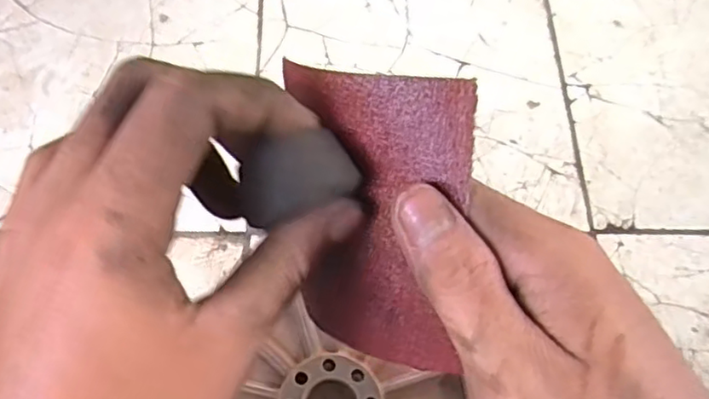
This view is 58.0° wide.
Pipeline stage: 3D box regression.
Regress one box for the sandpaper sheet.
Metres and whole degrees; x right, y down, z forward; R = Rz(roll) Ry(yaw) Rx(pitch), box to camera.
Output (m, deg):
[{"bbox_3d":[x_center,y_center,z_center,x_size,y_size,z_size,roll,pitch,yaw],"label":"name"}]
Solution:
[{"bbox_3d":[0.006,0.008,0.200,0.061,0.097,0.009,15,30,31],"label":"sandpaper sheet"}]

